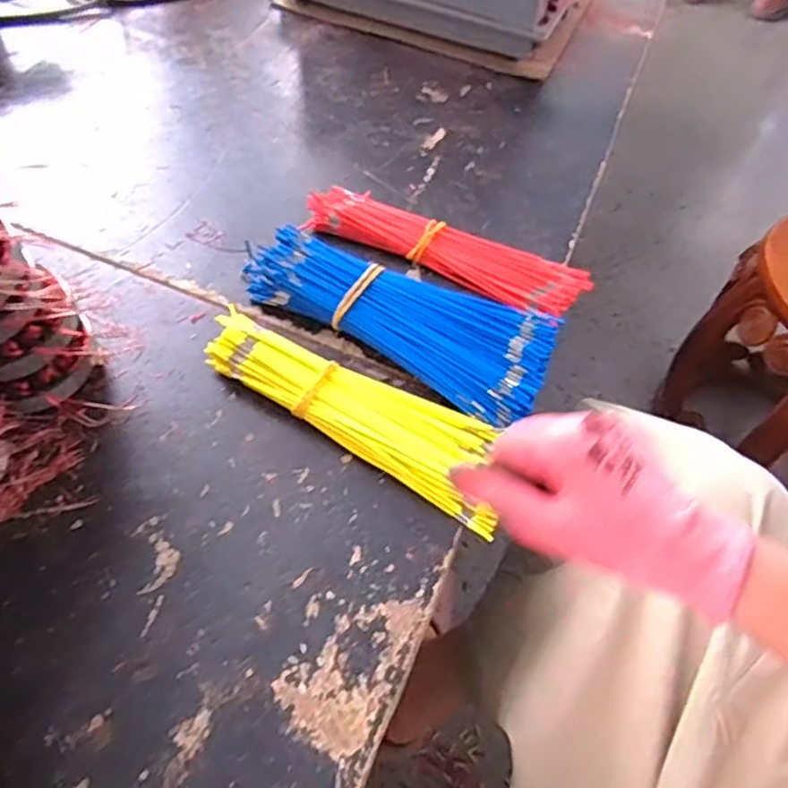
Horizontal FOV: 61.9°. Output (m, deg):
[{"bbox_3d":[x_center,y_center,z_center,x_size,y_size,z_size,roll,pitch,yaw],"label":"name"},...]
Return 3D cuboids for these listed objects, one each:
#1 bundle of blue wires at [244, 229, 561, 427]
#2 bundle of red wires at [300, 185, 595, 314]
[{"bbox_3d":[0.002,-0.065,0.516,0.250,0.036,0.097,26,58,13],"label":"bundle of blue wires"},{"bbox_3d":[0.043,-0.126,0.567,0.243,0.021,0.058,22,57,10],"label":"bundle of red wires"}]

